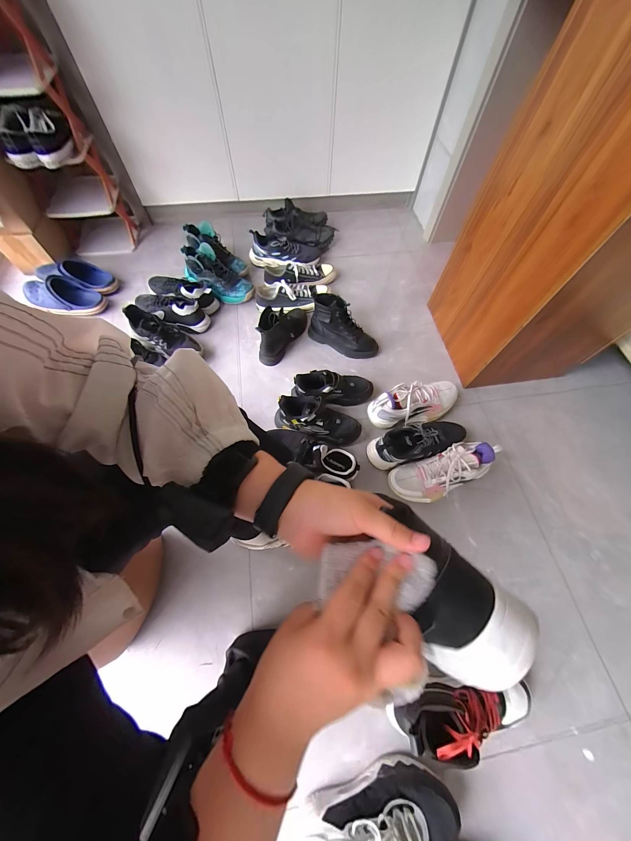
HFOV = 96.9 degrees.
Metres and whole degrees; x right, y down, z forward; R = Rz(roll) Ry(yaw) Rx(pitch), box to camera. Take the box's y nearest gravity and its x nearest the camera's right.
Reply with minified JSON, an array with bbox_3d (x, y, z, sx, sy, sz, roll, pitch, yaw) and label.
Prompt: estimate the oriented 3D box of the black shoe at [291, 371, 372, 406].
[{"bbox_3d":[0.056,-0.100,0.893,0.248,0.104,0.099,5,64,-15],"label":"black shoe"}]

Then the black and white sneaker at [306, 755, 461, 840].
[{"bbox_3d":[0.117,0.732,0.496,0.273,0.134,0.114,-14,67,-9],"label":"black and white sneaker"}]

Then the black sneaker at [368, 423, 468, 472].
[{"bbox_3d":[0.302,0.063,0.813,0.285,0.113,0.096,-16,67,-9],"label":"black sneaker"}]

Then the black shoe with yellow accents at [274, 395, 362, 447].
[{"bbox_3d":[0.003,0.007,0.848,0.256,0.123,0.101,19,66,6],"label":"black shoe with yellow accents"}]

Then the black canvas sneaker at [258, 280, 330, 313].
[{"bbox_3d":[-0.085,-0.484,1.082,0.286,0.088,0.108,-5,66,-5],"label":"black canvas sneaker"}]

